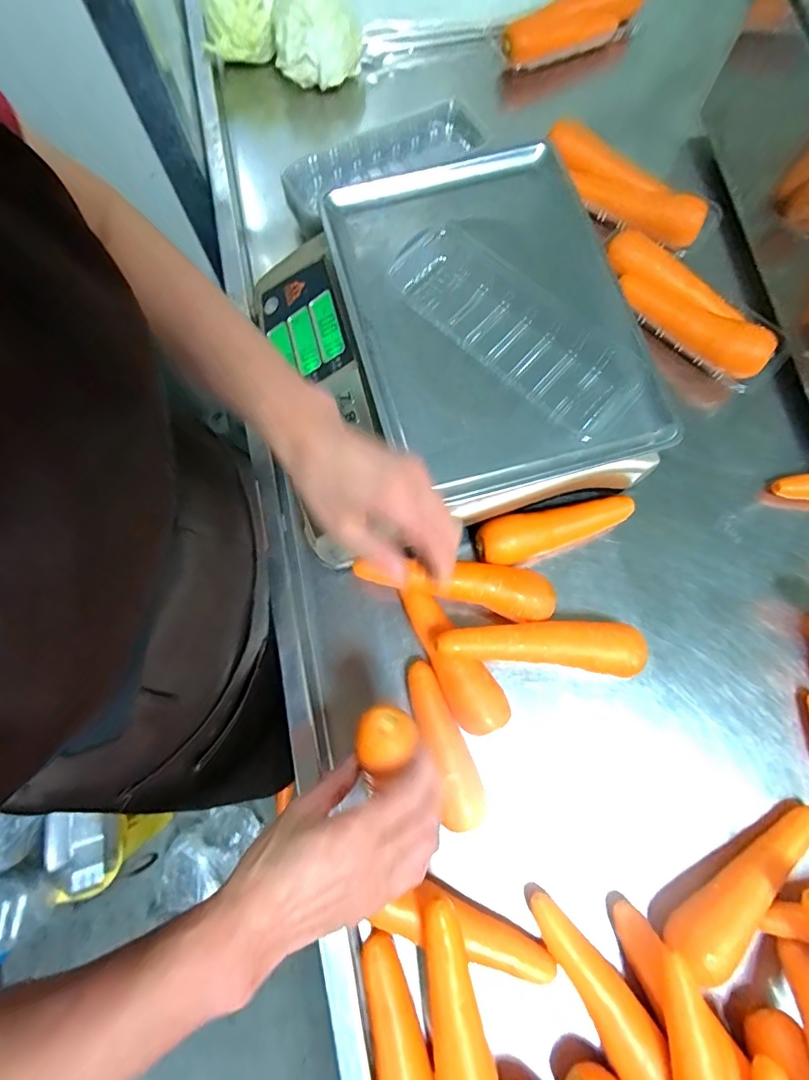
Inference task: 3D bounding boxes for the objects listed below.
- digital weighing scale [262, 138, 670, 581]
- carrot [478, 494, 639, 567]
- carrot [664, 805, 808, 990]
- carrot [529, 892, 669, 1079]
[{"bbox_3d":[0.031,-0.180,0.502,0.321,0.131,0.340,-16,74,-3],"label":"digital weighing scale"},{"bbox_3d":[0.144,-0.005,0.501,0.144,0.053,0.044,-13,74,-3],"label":"carrot"},{"bbox_3d":[0.289,0.285,0.418,0.171,0.040,0.039,-35,76,-8],"label":"carrot"},{"bbox_3d":[0.151,0.346,0.398,0.041,0.035,0.141,-29,76,-7],"label":"carrot"}]

